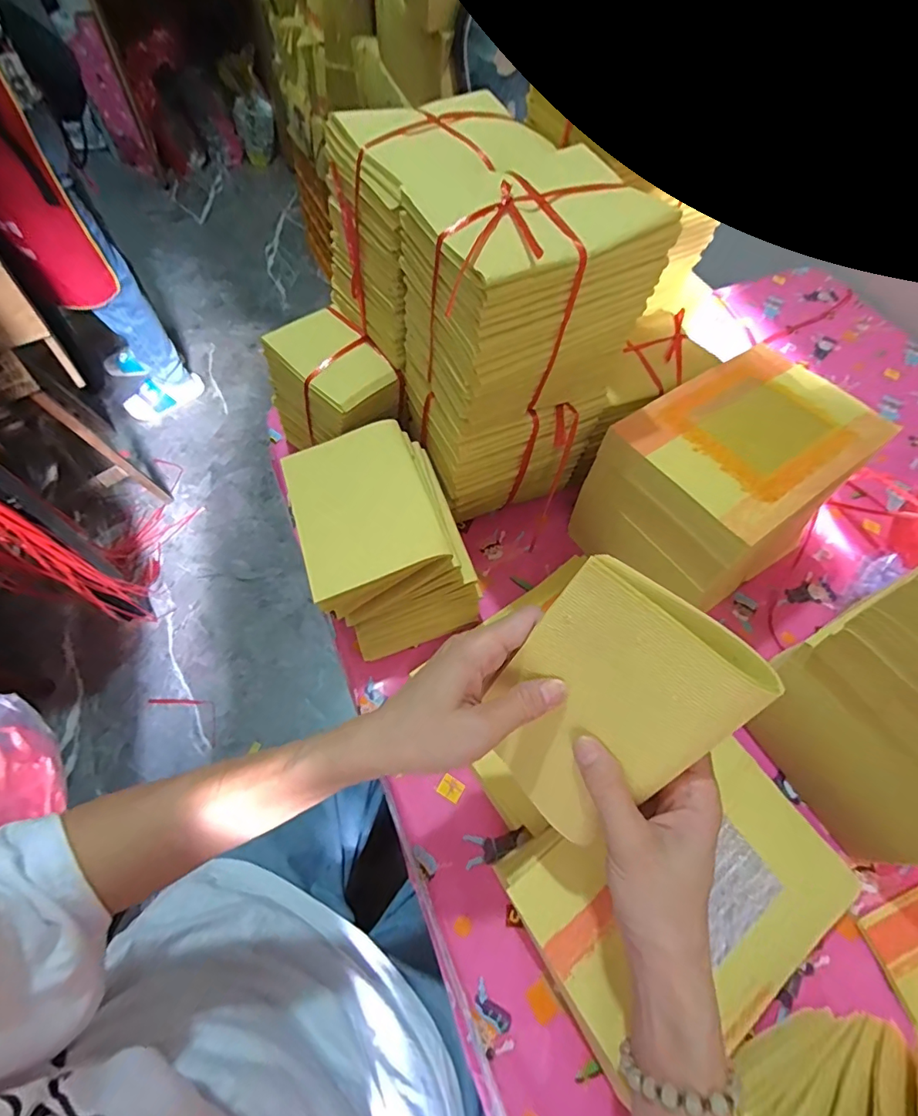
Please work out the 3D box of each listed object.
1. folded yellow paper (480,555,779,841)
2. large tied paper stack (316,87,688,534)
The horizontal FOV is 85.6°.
[{"bbox_3d":[0.078,0.086,0.282,0.105,0.171,0.015,40,36,15],"label":"folded yellow paper"},{"bbox_3d":[0.013,-0.218,0.488,0.163,0.286,0.252,-29,67,-18],"label":"large tied paper stack"}]

